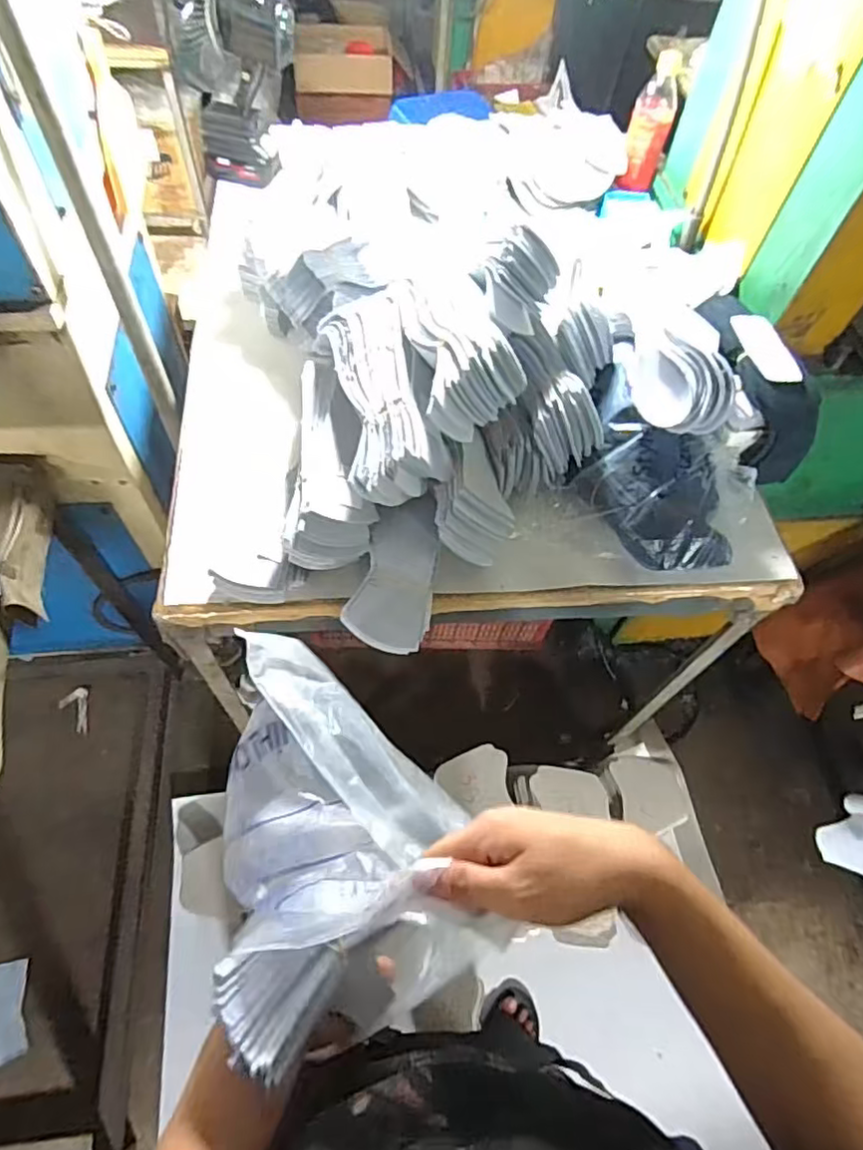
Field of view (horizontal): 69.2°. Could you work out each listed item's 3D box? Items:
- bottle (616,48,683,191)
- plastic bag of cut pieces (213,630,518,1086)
[{"bbox_3d":[0.368,-0.756,1.043,0.069,0.165,0.074,21,59,8],"label":"bottle"},{"bbox_3d":[-0.070,0.180,0.450,0.168,0.165,0.242,-13,61,-12],"label":"plastic bag of cut pieces"}]

